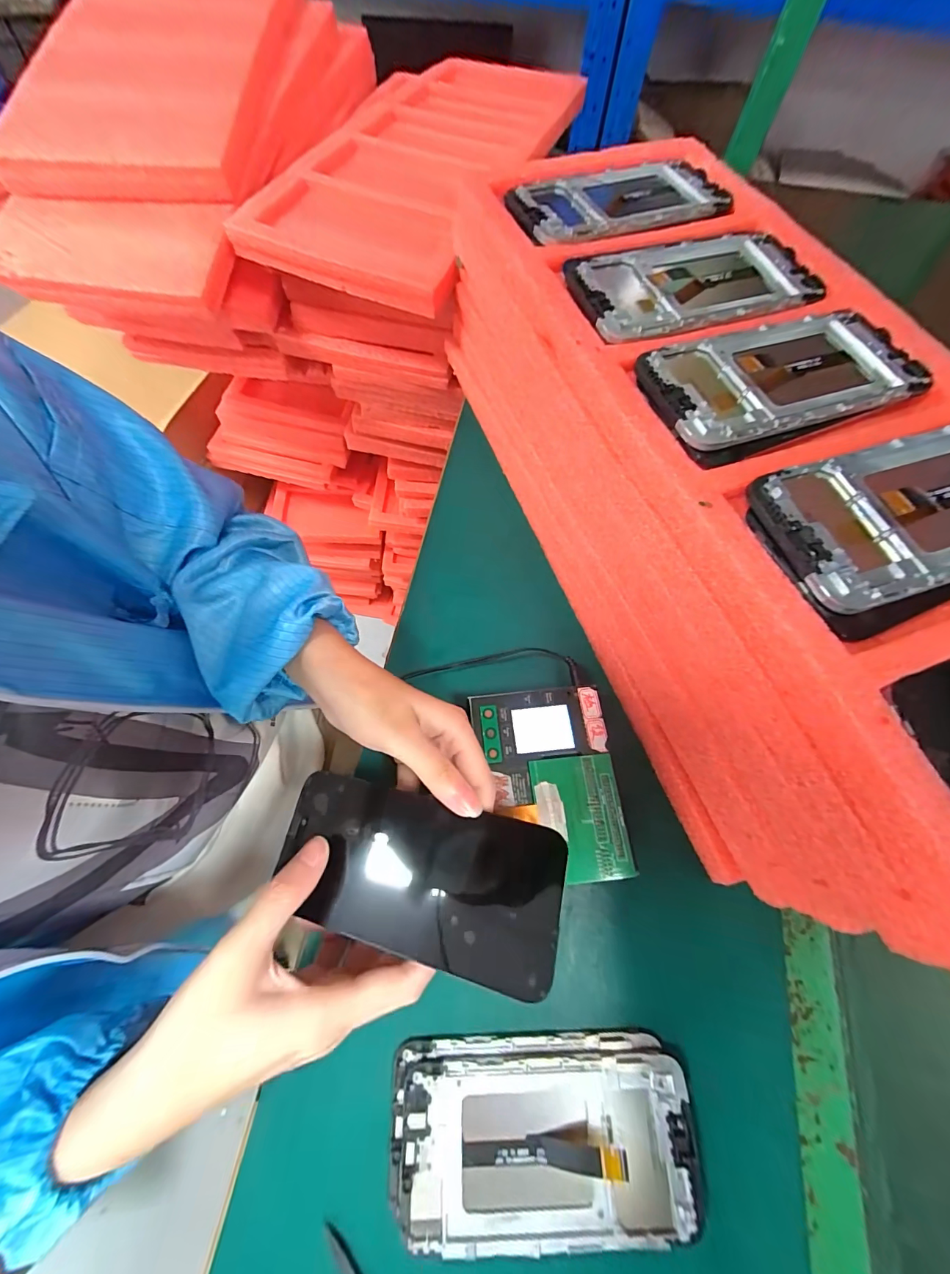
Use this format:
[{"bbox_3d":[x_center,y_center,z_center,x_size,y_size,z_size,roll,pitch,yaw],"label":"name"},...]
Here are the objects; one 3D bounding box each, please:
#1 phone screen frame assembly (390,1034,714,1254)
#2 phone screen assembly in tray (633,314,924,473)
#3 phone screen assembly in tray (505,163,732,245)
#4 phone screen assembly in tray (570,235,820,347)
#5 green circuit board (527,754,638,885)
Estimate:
[{"bbox_3d":[0.037,0.277,0.226,0.164,0.025,0.081,-1,68,-1],"label":"phone screen frame assembly"},{"bbox_3d":[0.172,-0.145,0.229,0.157,0.012,0.077,-19,69,-9],"label":"phone screen assembly in tray"},{"bbox_3d":[0.105,-0.325,0.300,0.160,0.009,0.084,-17,69,-8],"label":"phone screen assembly in tray"},{"bbox_3d":[0.140,-0.227,0.259,0.159,0.007,0.082,-19,69,-9],"label":"phone screen assembly in tray"},{"bbox_3d":[0.070,0.117,0.265,0.056,0.004,0.074,-6,67,-4],"label":"green circuit board"}]

